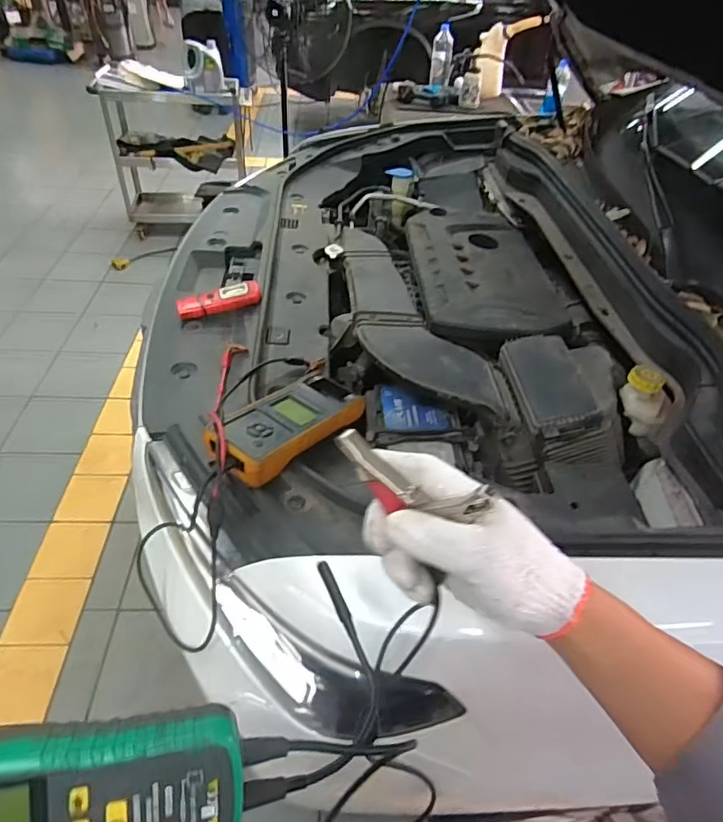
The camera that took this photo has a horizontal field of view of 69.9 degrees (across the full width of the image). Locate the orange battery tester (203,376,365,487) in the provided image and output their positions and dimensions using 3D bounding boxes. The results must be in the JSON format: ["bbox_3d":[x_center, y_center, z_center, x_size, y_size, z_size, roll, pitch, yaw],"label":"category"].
[{"bbox_3d":[-0.103,0.015,0.740,0.119,0.049,0.261,27,35,21],"label":"orange battery tester"}]

